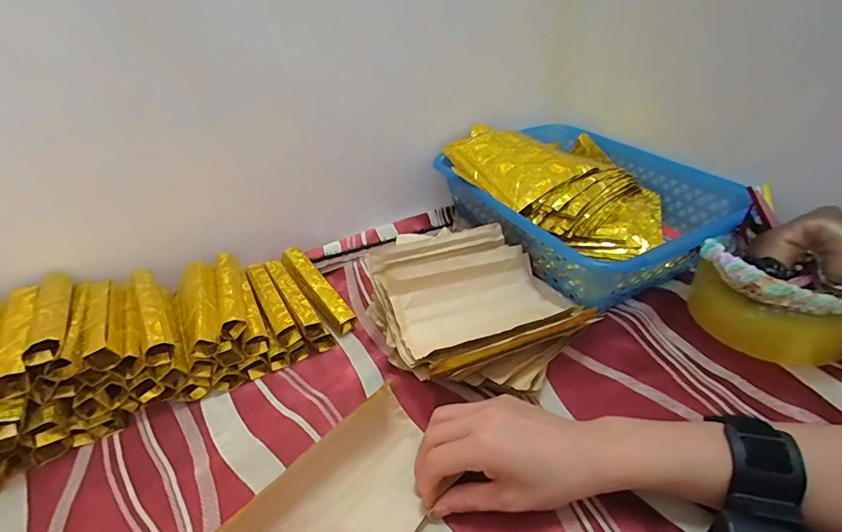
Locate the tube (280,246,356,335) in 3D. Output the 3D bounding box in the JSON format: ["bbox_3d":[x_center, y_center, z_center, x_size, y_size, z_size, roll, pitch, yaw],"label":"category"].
[{"bbox_3d":[-0.119,0.025,0.494,0.027,0.021,0.131,-29,56,-28],"label":"tube"}]

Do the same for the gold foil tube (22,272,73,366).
[{"bbox_3d":[-0.331,0.039,0.388,0.028,0.017,0.129,-25,40,-24],"label":"gold foil tube"}]

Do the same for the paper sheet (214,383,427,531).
[{"bbox_3d":[-0.055,0.163,0.310,0.147,0.025,0.099,-33,43,-31],"label":"paper sheet"}]

